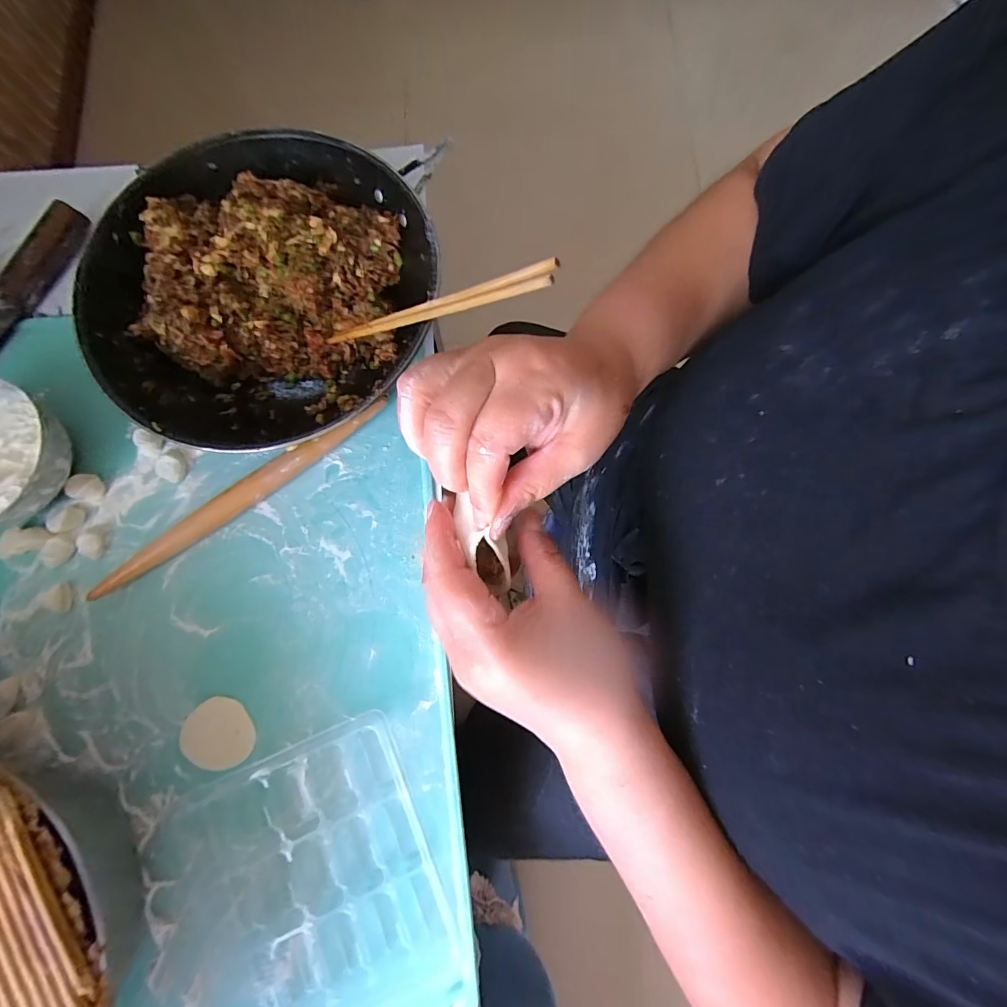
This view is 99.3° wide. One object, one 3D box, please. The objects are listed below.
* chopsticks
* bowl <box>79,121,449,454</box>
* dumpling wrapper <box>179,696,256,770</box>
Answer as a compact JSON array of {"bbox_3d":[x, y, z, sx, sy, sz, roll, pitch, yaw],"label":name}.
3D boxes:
[{"bbox_3d":[-0.069,-0.162,0.361,0.255,0.012,0.013,3,77,34],"label":"chopsticks"},{"bbox_3d":[-0.229,-0.201,0.422,0.281,0.094,0.303,0,79,0],"label":"bowl"},{"bbox_3d":[-0.259,0.210,0.386,0.058,0.004,0.063,-1,72,2],"label":"dumpling wrapper"}]

